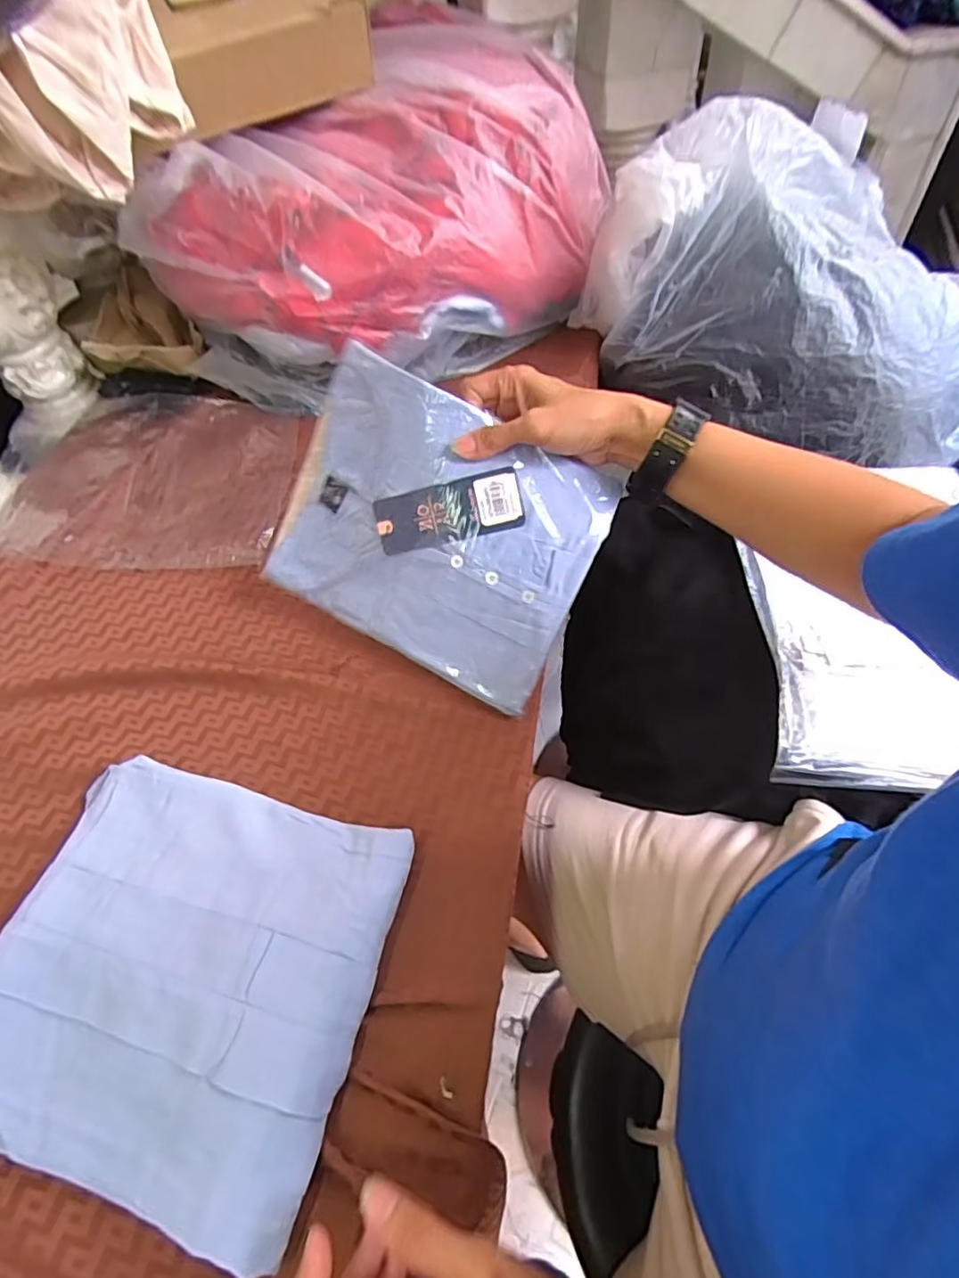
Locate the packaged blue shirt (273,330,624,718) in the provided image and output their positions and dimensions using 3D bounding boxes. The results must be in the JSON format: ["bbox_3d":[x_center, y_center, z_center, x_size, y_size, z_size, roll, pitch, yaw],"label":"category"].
[{"bbox_3d":[-0.041,-0.085,0.489,0.252,0.206,0.032,29,21,8],"label":"packaged blue shirt"}]

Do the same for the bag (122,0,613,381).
[{"bbox_3d":[-0.082,-0.484,0.702,0.287,0.244,0.510,35,65,25],"label":"bag"}]

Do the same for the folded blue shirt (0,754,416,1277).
[{"bbox_3d":[-0.195,0.215,0.385,0.247,0.046,0.244,8,56,11],"label":"folded blue shirt"}]

